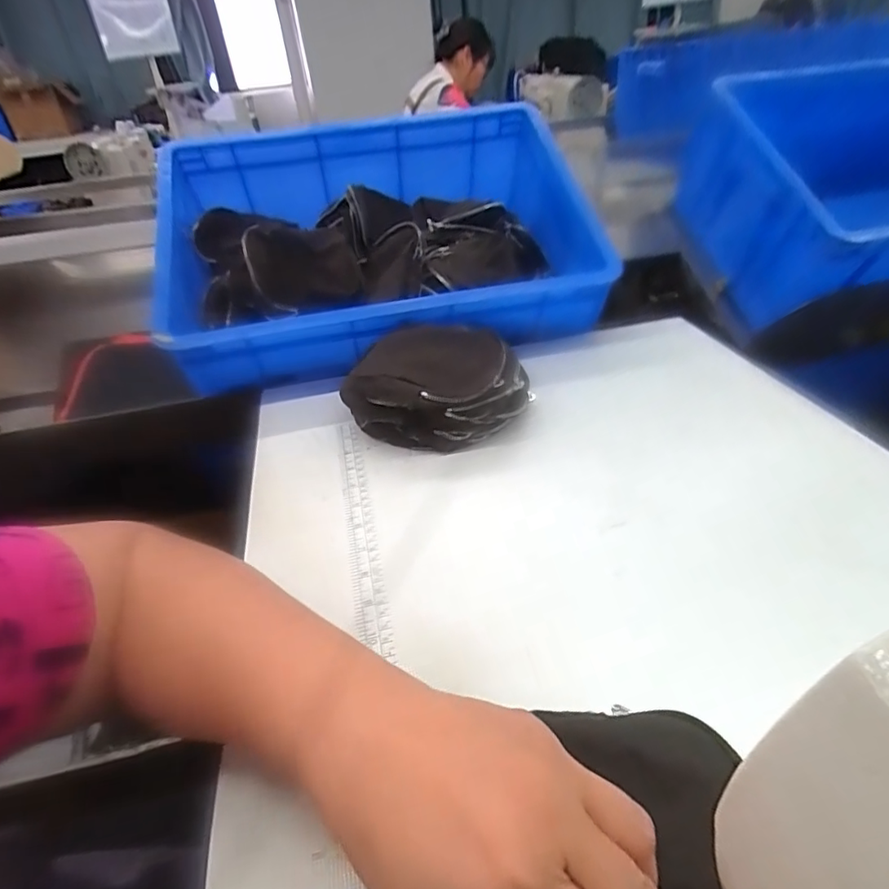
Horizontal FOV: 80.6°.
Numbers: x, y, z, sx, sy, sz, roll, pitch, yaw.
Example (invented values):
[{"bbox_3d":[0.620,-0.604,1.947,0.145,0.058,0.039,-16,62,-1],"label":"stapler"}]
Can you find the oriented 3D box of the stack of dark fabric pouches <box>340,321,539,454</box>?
[{"bbox_3d":[-0.012,-0.059,0.509,0.174,0.076,0.128,8,39,20],"label":"stack of dark fabric pouches"}]

